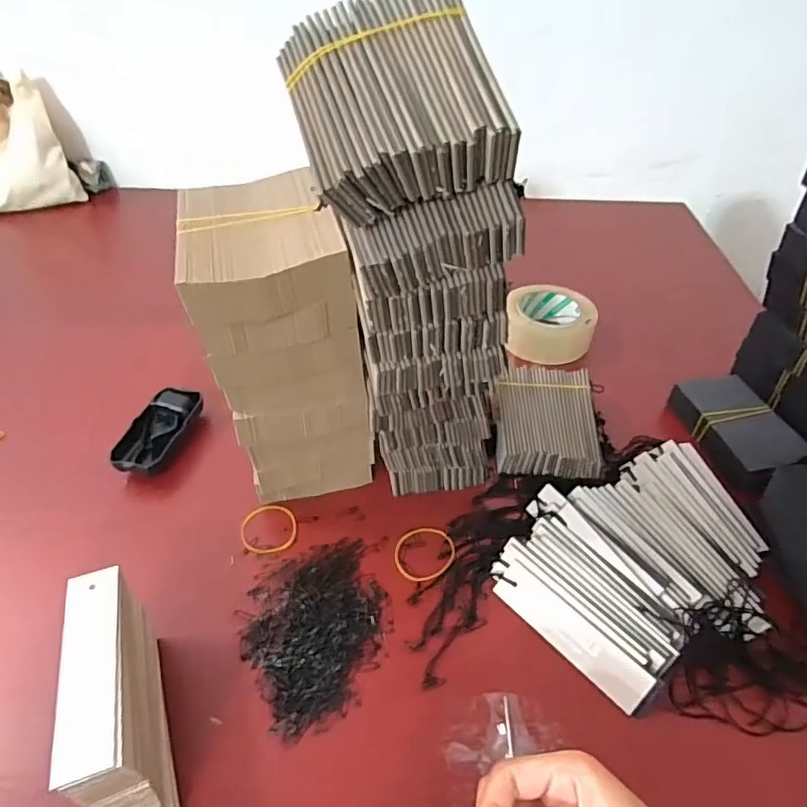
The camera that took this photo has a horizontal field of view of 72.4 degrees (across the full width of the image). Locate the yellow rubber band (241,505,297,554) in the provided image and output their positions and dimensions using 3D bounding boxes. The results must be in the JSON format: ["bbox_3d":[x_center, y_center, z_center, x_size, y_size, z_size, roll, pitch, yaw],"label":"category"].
[{"bbox_3d":[-0.122,0.113,0.499,0.049,0.004,0.049,2,43,-2],"label":"yellow rubber band"}]

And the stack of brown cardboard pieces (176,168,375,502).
[{"bbox_3d":[-0.096,-0.037,0.459,0.112,0.251,0.126,-12,45,-13],"label":"stack of brown cardboard pieces"}]

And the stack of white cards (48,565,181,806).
[{"bbox_3d":[-0.183,0.190,0.356,0.040,0.084,0.144,-16,46,-16],"label":"stack of white cards"}]

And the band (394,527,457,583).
[{"bbox_3d":[0.019,0.131,0.482,0.053,0.004,0.053,-3,40,3],"label":"band"}]

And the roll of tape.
[{"bbox_3d":[0.186,-0.103,0.700,0.108,0.056,0.108,9,43,6],"label":"roll of tape"}]

